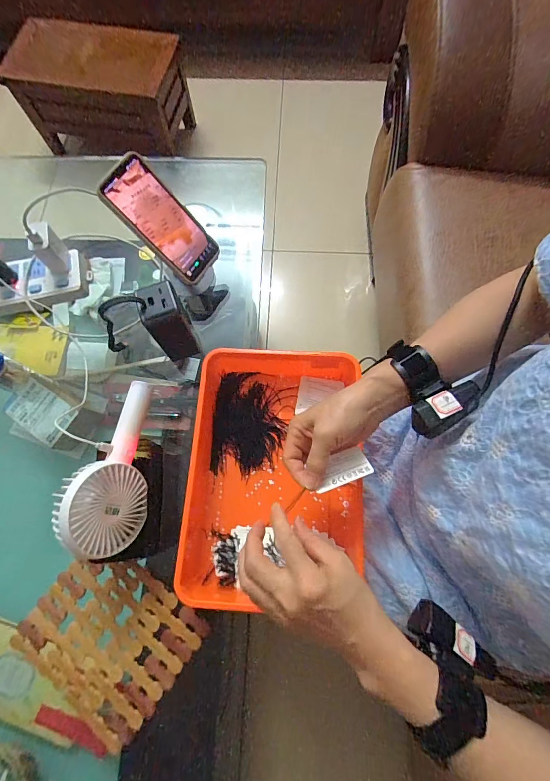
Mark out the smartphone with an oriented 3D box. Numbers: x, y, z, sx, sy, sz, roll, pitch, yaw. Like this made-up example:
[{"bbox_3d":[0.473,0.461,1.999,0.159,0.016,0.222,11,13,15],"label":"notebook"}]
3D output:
[{"bbox_3d":[-0.153,-0.230,0.485,0.160,0.017,0.076,44,72,-32],"label":"smartphone"}]

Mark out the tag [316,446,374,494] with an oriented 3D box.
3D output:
[{"bbox_3d":[0.069,0.082,0.370,0.063,0.004,0.033,-17,43,-11],"label":"tag"}]

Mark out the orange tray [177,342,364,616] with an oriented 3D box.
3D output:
[{"bbox_3d":[0.006,0.100,0.454,0.246,0.065,0.303,2,72,1],"label":"orange tray"}]

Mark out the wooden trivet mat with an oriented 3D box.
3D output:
[{"bbox_3d":[-0.203,0.299,0.432,0.190,0.008,0.154,36,75,11],"label":"wooden trivet mat"}]

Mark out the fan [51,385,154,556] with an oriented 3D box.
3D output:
[{"bbox_3d":[-0.190,0.084,0.413,0.042,0.093,0.195,-9,64,30],"label":"fan"}]

